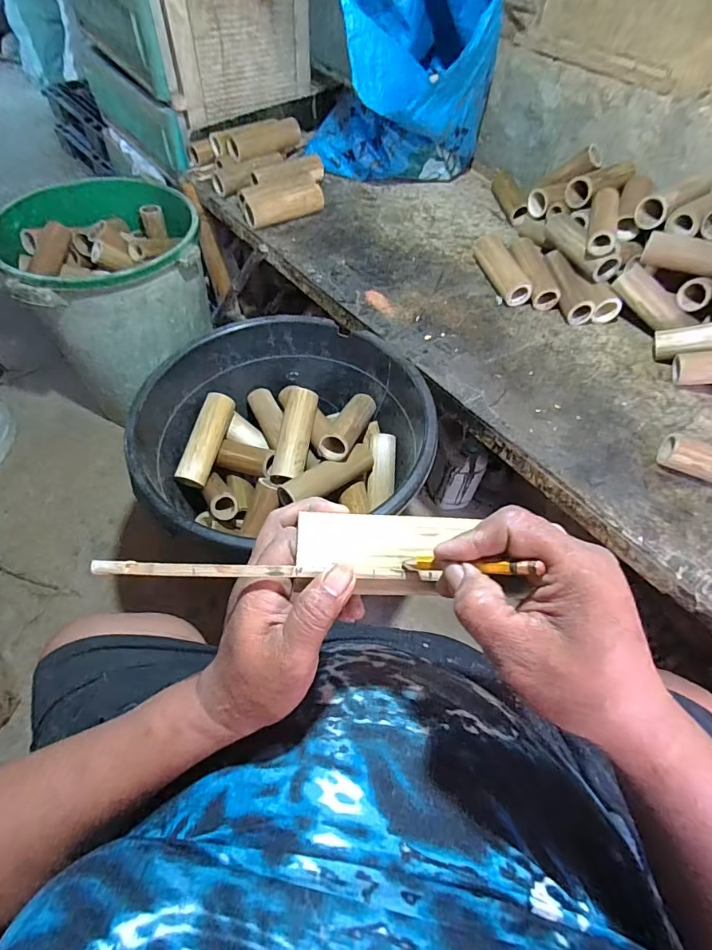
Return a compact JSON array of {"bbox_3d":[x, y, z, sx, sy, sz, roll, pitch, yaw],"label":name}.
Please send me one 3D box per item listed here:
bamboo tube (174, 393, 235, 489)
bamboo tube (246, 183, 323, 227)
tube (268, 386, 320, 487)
[{"bbox_3d":[-0.281,-0.067,0.857,0.052,0.057,0.187,13,69,5],"label":"bamboo tube"},{"bbox_3d":[-0.158,-0.613,1.035,0.179,0.058,0.067,-20,59,-18],"label":"bamboo tube"},{"bbox_3d":[-0.113,-0.073,0.841,0.057,0.046,0.189,10,71,2],"label":"tube"}]

